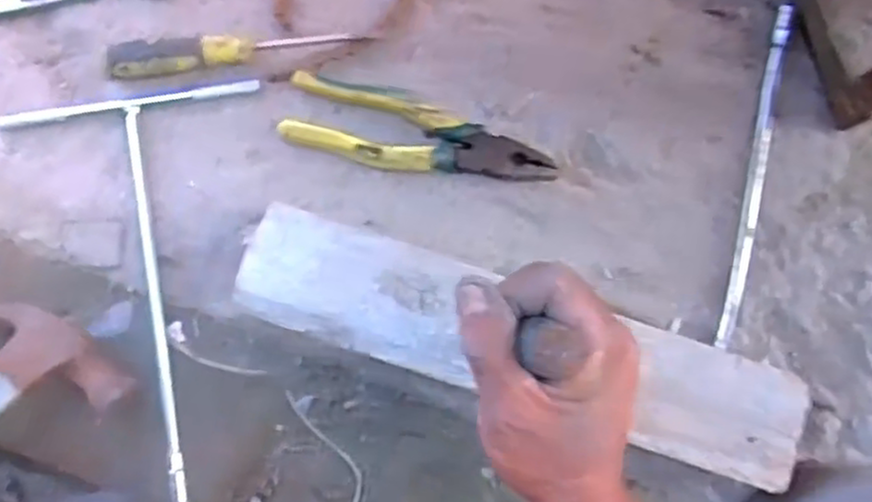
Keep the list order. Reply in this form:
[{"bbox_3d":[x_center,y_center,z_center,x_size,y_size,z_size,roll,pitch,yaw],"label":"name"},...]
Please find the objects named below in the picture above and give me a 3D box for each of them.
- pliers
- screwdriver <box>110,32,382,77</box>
[{"bbox_3d":[-0.011,-0.084,0.523,0.187,0.020,0.058,10,82,-1],"label":"pliers"},{"bbox_3d":[-0.134,-0.145,0.518,0.177,0.028,0.020,-12,83,-4],"label":"screwdriver"}]

